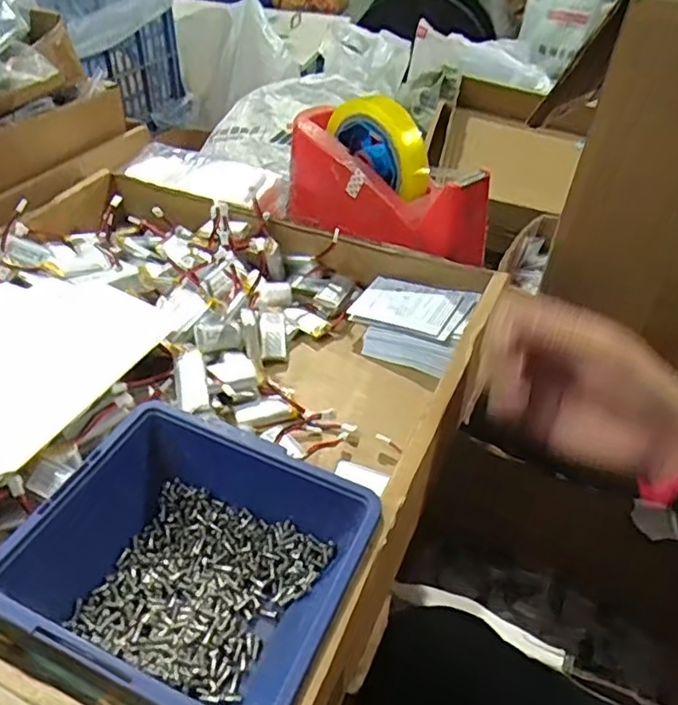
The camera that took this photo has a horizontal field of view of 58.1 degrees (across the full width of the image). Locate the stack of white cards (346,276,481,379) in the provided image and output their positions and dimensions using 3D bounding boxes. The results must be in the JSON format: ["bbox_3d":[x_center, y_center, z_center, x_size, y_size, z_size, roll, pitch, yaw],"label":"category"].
[{"bbox_3d":[0.054,-0.025,0.459,0.083,0.031,0.067,19,46,17],"label":"stack of white cards"}]

